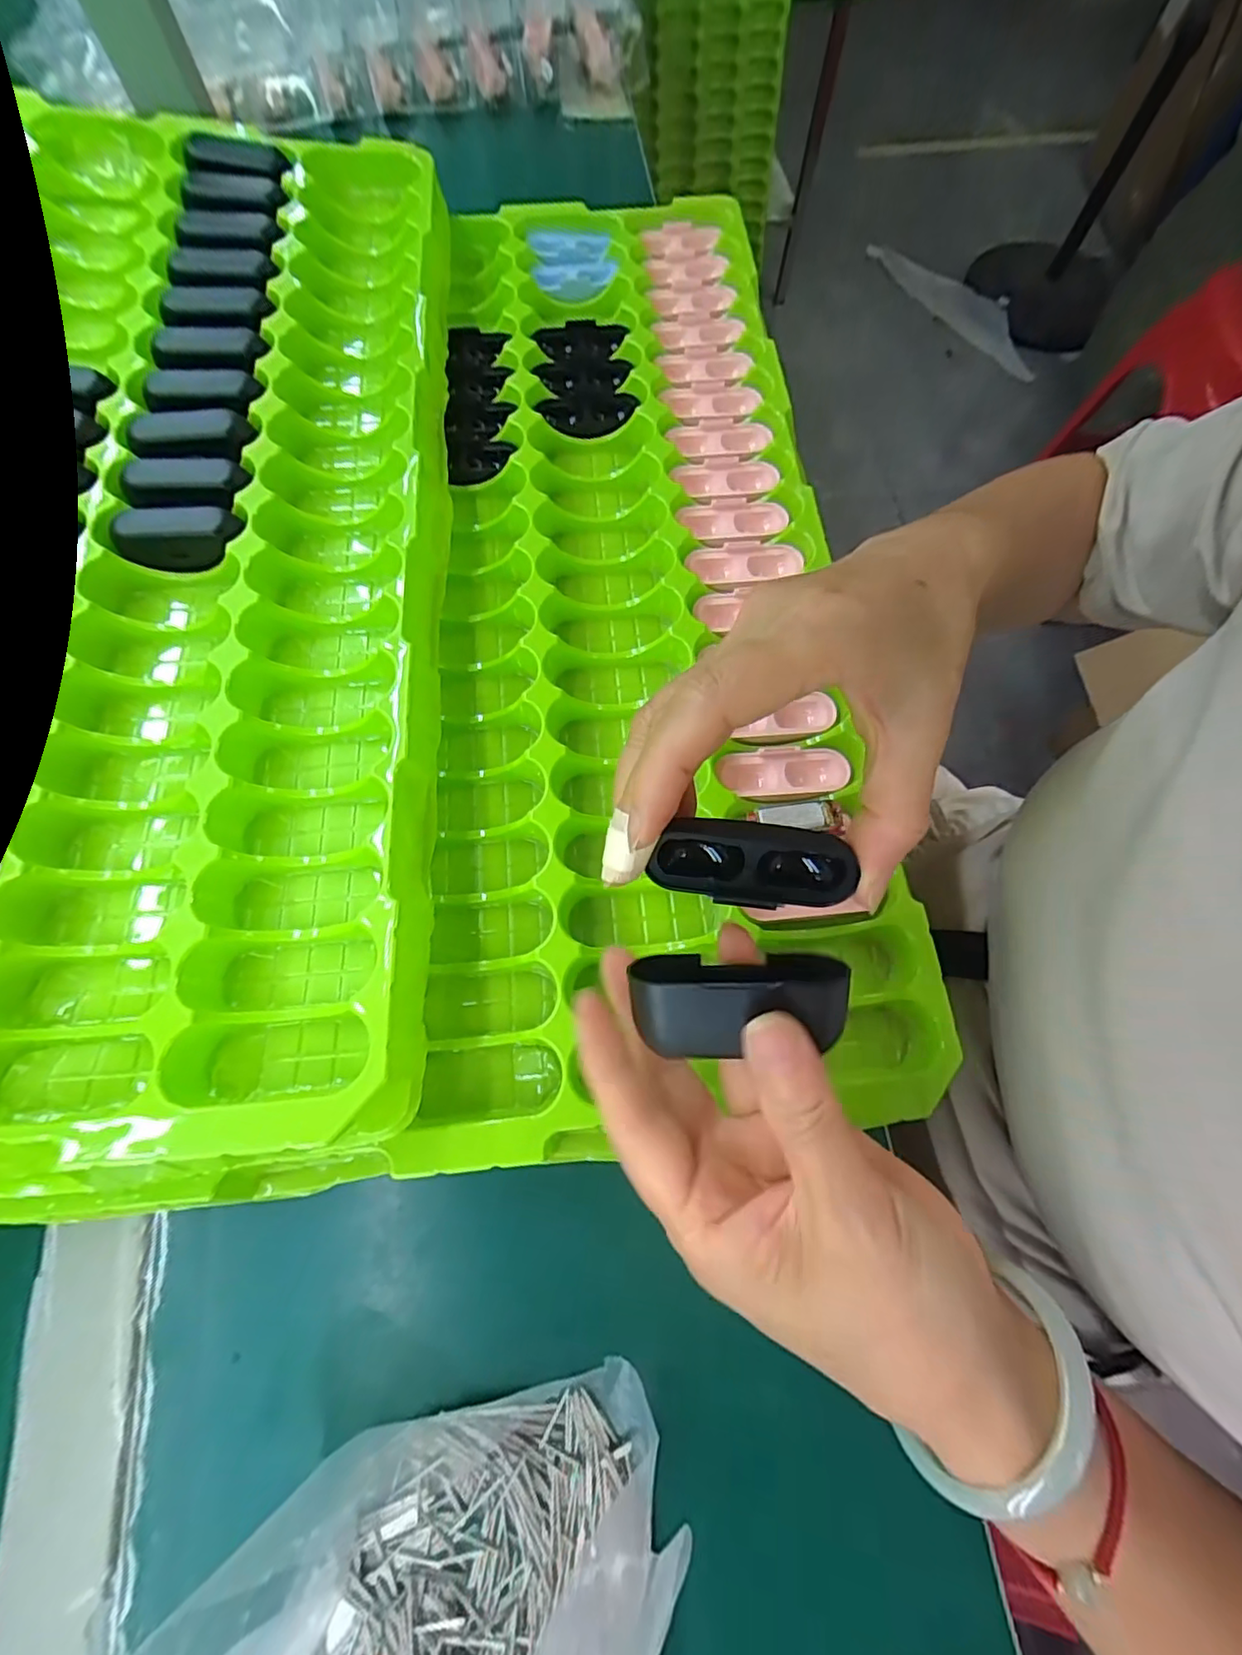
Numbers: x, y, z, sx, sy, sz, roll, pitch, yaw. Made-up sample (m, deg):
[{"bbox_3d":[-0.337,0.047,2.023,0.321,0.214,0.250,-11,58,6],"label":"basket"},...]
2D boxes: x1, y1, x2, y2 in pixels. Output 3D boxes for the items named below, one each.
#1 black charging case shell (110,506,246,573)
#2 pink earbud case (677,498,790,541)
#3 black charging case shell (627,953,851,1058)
[{"bbox_3d":[-0.215,-0.141,0.292,0.056,0.028,0.018,-10,72,-4],"label":"black charging case shell"},{"bbox_3d":[0.064,-0.175,0.339,0.060,0.007,0.027,-9,71,-3],"label":"pink earbud case"},{"bbox_3d":[0.035,0.051,0.176,0.059,0.024,0.029,1,71,0],"label":"black charging case shell"}]

